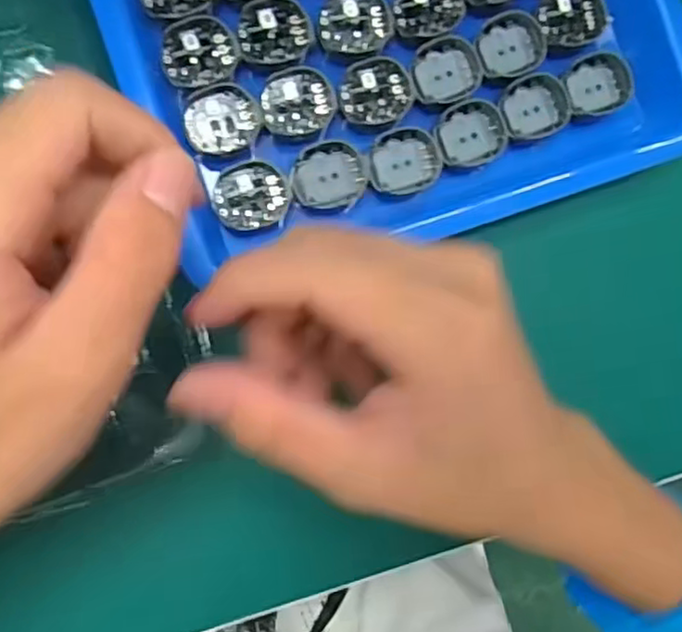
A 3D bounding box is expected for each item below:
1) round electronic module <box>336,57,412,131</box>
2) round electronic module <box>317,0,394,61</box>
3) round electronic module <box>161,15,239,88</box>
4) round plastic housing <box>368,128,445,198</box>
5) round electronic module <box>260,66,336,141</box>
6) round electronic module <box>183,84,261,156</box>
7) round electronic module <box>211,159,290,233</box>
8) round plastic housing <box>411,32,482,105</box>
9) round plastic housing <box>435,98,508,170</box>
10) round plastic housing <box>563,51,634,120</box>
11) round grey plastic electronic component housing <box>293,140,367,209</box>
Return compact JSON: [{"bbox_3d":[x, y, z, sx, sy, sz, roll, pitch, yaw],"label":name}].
[{"bbox_3d":[0.013,-0.086,0.258,0.028,0.004,0.027,-5,87,-9],"label":"round electronic module"},{"bbox_3d":[0.006,-0.113,0.257,0.028,0.004,0.027,1,86,-8],"label":"round electronic module"},{"bbox_3d":[-0.053,-0.099,0.249,0.027,0.004,0.025,-4,87,-9],"label":"round electronic module"},{"bbox_3d":[0.025,-0.060,0.261,0.029,0.004,0.025,-24,90,-9],"label":"round plastic housing"},{"bbox_3d":[-0.016,-0.082,0.253,0.028,0.004,0.026,1,86,-8],"label":"round electronic module"},{"bbox_3d":[-0.044,-0.074,0.249,0.027,0.004,0.025,1,86,-8],"label":"round electronic module"},{"bbox_3d":[-0.033,-0.045,0.250,0.027,0.004,0.025,-9,88,-9],"label":"round electronic module"},{"bbox_3d":[0.041,-0.097,0.264,0.029,0.004,0.024,-26,90,-9],"label":"round plastic housing"},{"bbox_3d":[0.052,-0.073,0.264,0.028,0.004,0.025,-8,88,-9],"label":"round plastic housing"},{"bbox_3d":[0.105,-0.095,0.274,0.027,0.008,0.024,-21,90,-9],"label":"round plastic housing"},{"bbox_3d":[-0.004,-0.055,0.255,0.027,0.004,0.026,-4,87,-9],"label":"round grey plastic electronic component housing"}]

